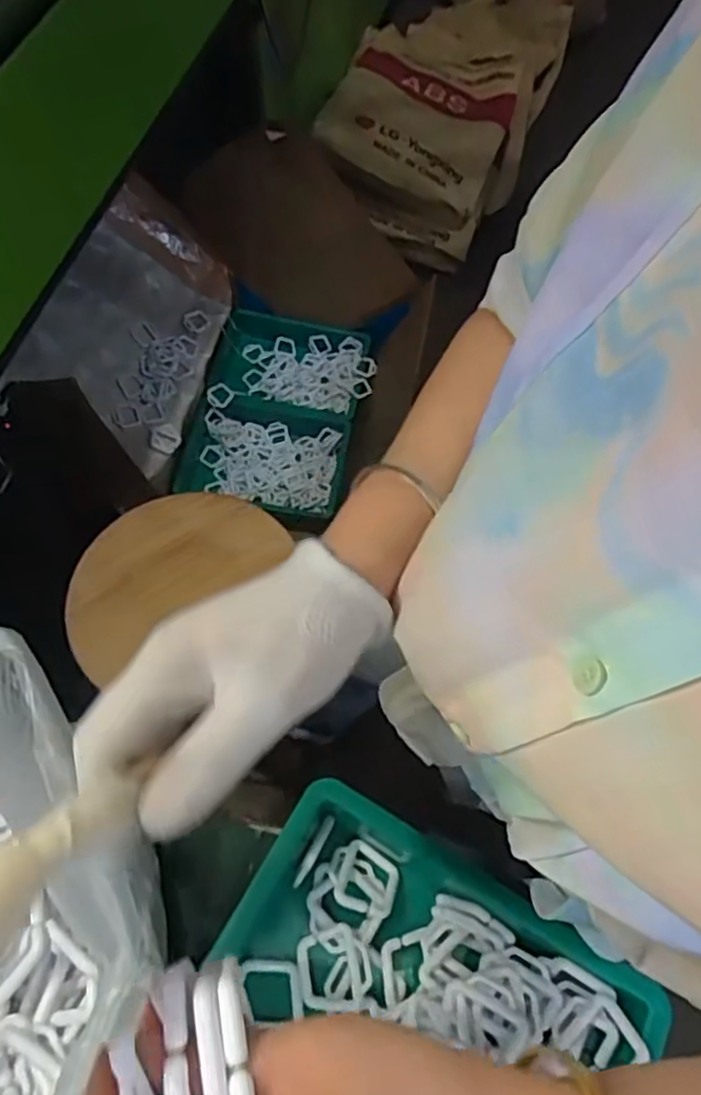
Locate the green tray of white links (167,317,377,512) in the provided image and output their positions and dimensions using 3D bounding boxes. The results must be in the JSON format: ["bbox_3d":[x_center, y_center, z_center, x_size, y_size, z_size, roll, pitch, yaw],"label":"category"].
[{"bbox_3d":[-0.161,-0.319,1.565,0.362,0.081,0.553,13,64,5],"label":"green tray of white links"}]

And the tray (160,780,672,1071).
[{"bbox_3d":[0.001,0.362,0.416,0.274,0.075,0.345,28,66,12],"label":"tray"}]

